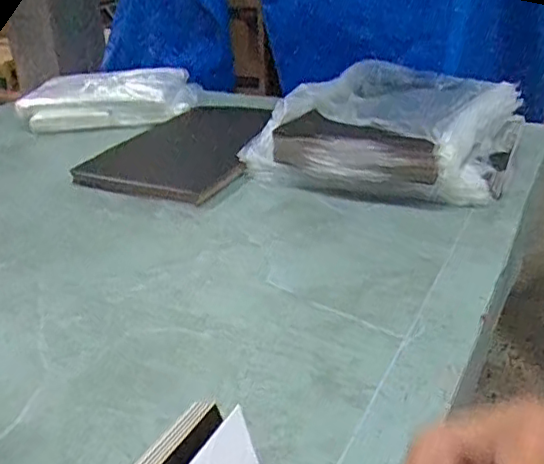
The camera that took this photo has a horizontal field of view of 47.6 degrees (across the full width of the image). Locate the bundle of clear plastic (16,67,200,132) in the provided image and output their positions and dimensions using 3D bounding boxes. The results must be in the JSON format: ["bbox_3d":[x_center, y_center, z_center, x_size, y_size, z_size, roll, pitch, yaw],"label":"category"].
[{"bbox_3d":[-0.351,-0.295,1.362,0.361,0.071,0.238,0,27,9],"label":"bundle of clear plastic"}]

